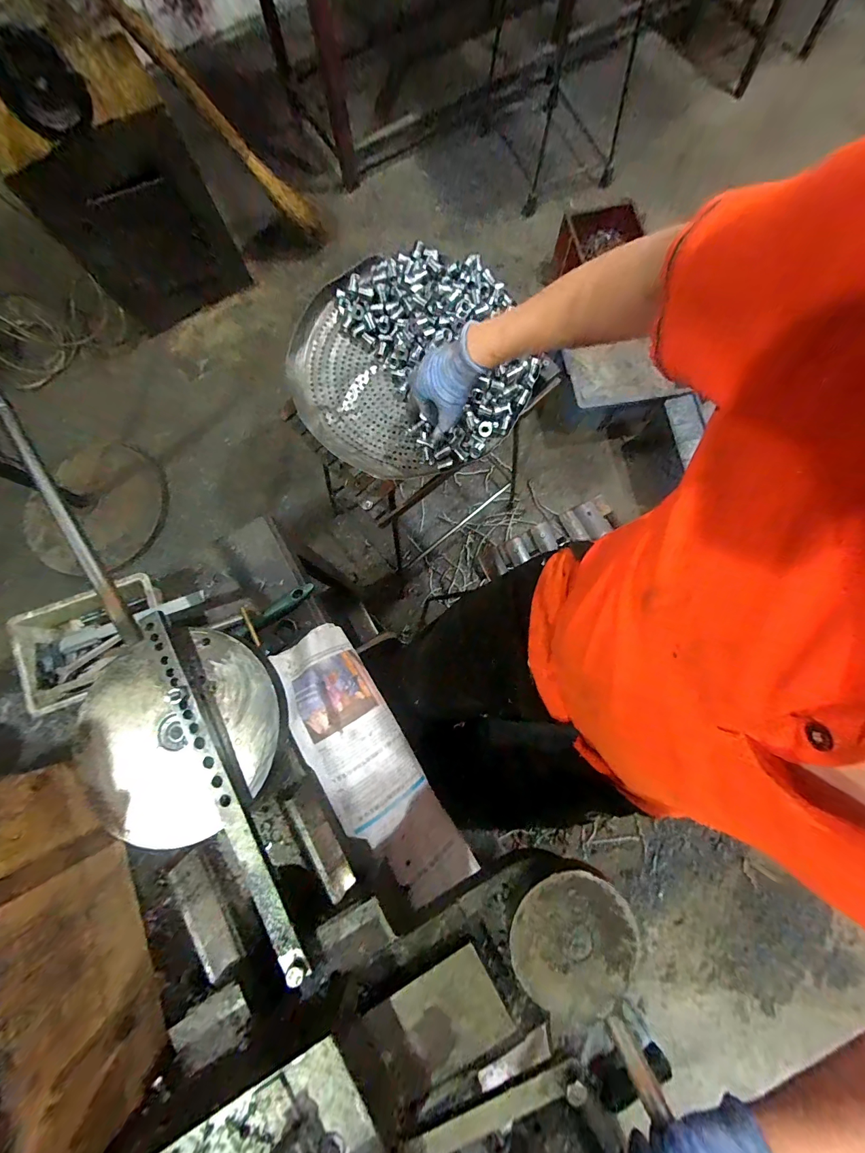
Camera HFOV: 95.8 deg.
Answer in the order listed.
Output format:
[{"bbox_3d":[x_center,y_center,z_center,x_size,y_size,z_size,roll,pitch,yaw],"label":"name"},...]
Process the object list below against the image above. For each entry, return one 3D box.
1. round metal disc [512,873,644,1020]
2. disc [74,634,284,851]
[{"bbox_3d":[0.110,0.284,0.303,0.089,0.012,0.099,34,82,6],"label":"round metal disc"},{"bbox_3d":[-0.237,0.146,0.359,0.188,0.012,0.174,0,80,1],"label":"disc"}]

